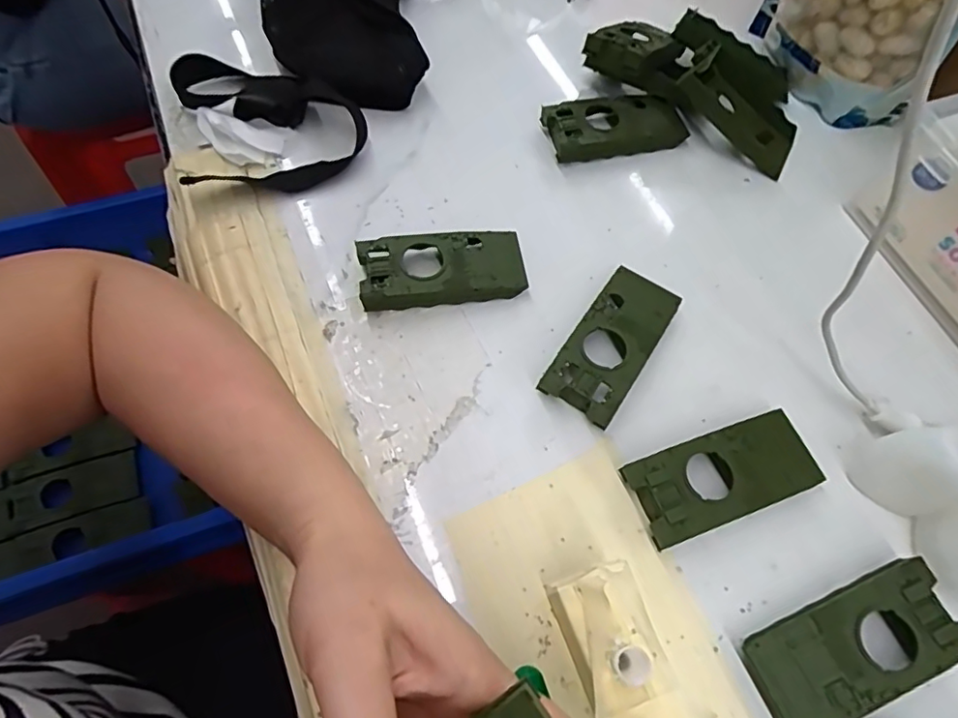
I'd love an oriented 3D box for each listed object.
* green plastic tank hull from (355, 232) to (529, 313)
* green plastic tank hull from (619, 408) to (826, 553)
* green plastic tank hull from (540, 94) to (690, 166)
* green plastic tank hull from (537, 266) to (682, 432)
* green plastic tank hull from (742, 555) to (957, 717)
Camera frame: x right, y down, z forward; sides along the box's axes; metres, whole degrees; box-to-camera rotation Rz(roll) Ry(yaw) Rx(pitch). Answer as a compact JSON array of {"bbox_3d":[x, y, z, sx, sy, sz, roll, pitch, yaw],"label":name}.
[{"bbox_3d":[-0.023,-0.057,0.360,0.103,0.021,0.045,-9,65,-7],"label":"green plastic tank hull"},{"bbox_3d":[0.135,0.064,0.307,0.104,0.021,0.046,-17,66,-11],"label":"green plastic tank hull"},{"bbox_3d":[0.103,-0.175,0.422,0.105,0.021,0.045,-12,65,-8],"label":"green plastic tank hull"},{"bbox_3d":[0.083,-0.011,0.342,0.046,0.020,0.104,32,67,12],"label":"green plastic tank hull"},{"bbox_3d":[0.184,0.140,0.272,0.102,0.021,0.046,-20,67,-12],"label":"green plastic tank hull"}]

